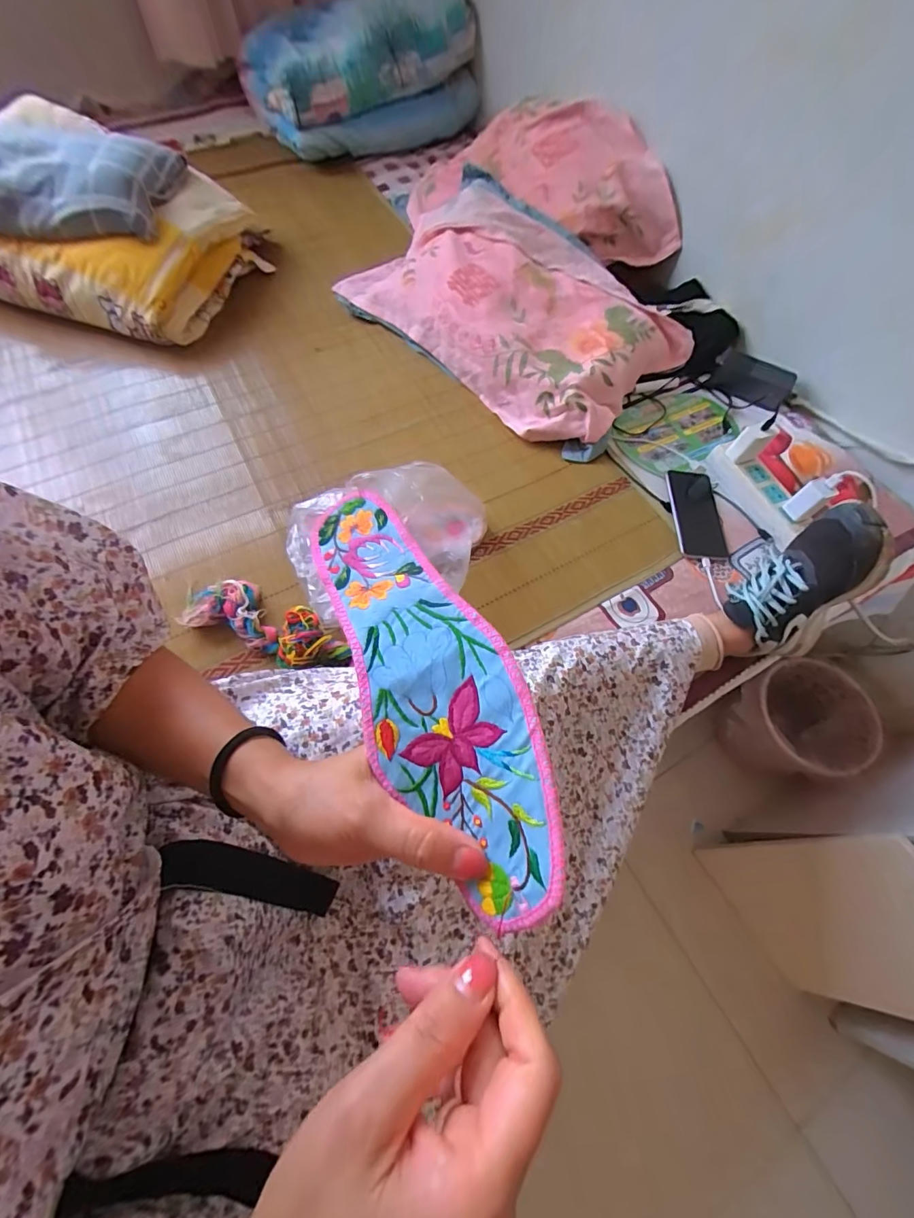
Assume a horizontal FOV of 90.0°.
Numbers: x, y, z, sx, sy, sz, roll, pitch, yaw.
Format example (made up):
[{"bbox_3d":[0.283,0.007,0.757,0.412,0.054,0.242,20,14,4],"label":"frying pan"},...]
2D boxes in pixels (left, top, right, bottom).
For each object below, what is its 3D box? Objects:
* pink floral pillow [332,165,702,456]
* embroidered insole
[{"bbox_3d":[0.096,-0.529,0.798,0.343,0.145,0.557,-41,73,-18],"label":"pink floral pillow"},{"bbox_3d":[-0.018,0.024,0.238,0.079,0.018,0.242,-29,64,8],"label":"embroidered insole"}]

